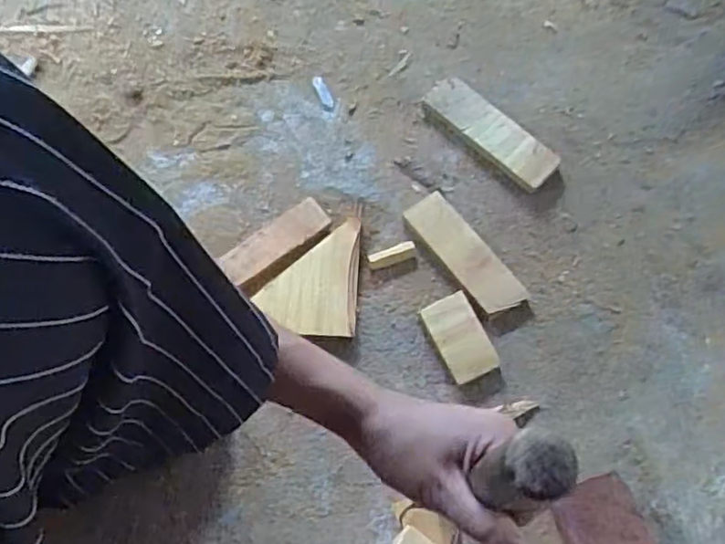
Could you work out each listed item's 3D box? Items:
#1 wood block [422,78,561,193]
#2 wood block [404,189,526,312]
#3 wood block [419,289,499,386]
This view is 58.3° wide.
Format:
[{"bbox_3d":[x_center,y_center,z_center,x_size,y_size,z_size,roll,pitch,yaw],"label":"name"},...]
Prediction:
[{"bbox_3d":[0.121,-0.133,0.613,0.137,0.014,0.047,42,73,13],"label":"wood block"},{"bbox_3d":[0.088,-0.016,0.568,0.044,0.012,0.120,-34,74,-14],"label":"wood block"},{"bbox_3d":[0.081,0.055,0.538,0.042,0.014,0.069,-23,71,-10],"label":"wood block"}]

